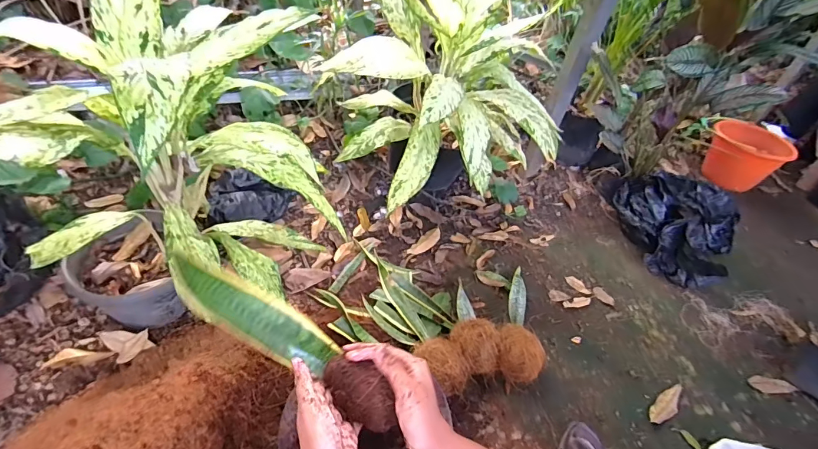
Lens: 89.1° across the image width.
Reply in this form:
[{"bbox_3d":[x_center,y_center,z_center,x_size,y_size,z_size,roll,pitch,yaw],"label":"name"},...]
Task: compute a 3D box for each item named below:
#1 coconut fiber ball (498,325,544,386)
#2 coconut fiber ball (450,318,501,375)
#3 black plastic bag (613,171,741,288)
[{"bbox_3d":[0.246,0.290,0.936,0.106,0.090,0.116,10,42,3],"label":"coconut fiber ball"},{"bbox_3d":[0.151,0.275,0.928,0.098,0.076,0.107,4,42,-4],"label":"coconut fiber ball"},{"bbox_3d":[0.827,-0.006,1.315,0.364,0.166,0.331,35,48,27],"label":"black plastic bag"}]

